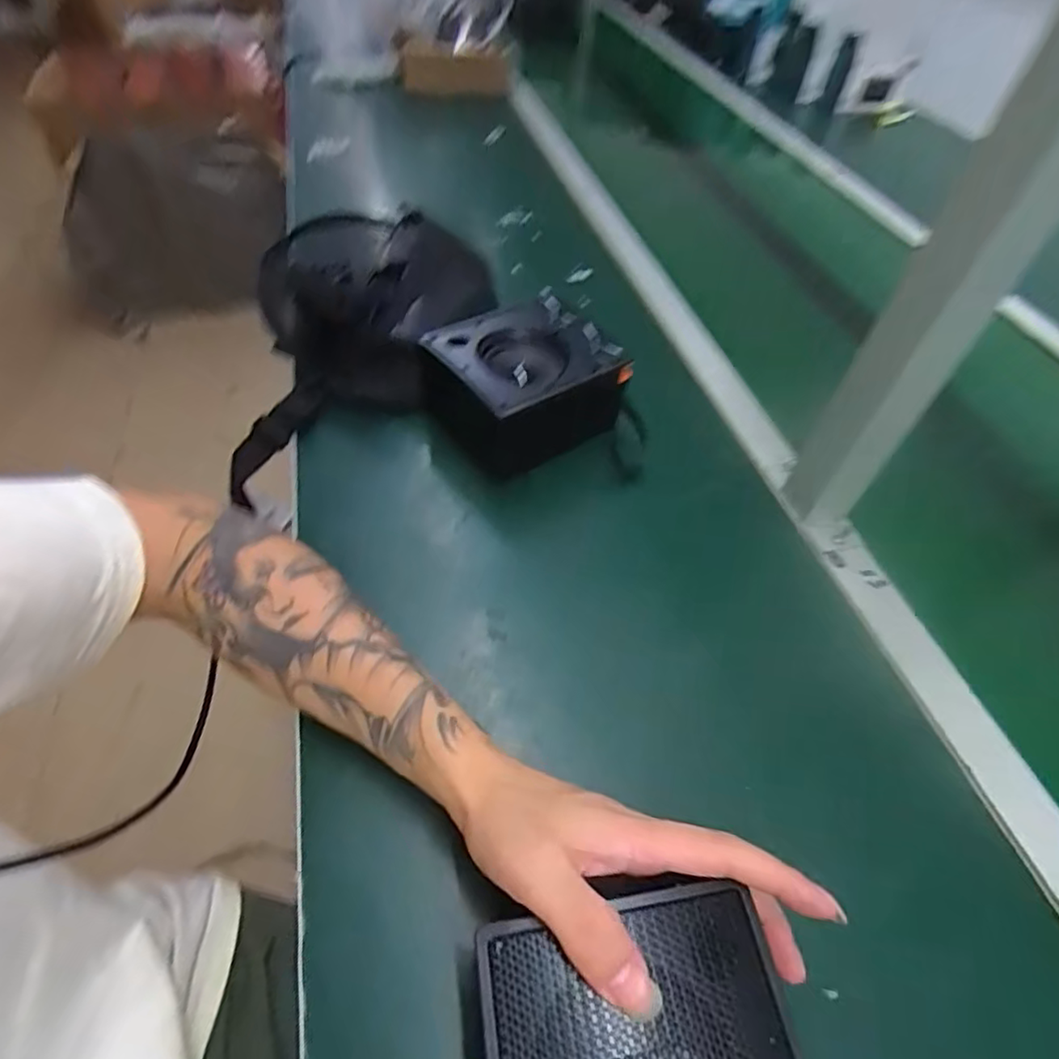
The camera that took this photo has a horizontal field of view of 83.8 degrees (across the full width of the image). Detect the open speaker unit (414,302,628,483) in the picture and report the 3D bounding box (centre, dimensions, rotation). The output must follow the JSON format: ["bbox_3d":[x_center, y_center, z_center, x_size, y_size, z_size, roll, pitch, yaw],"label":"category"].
[{"bbox_3d":[0.000,-0.122,0.523,0.144,0.082,0.128,-27,58,-23],"label":"open speaker unit"}]

